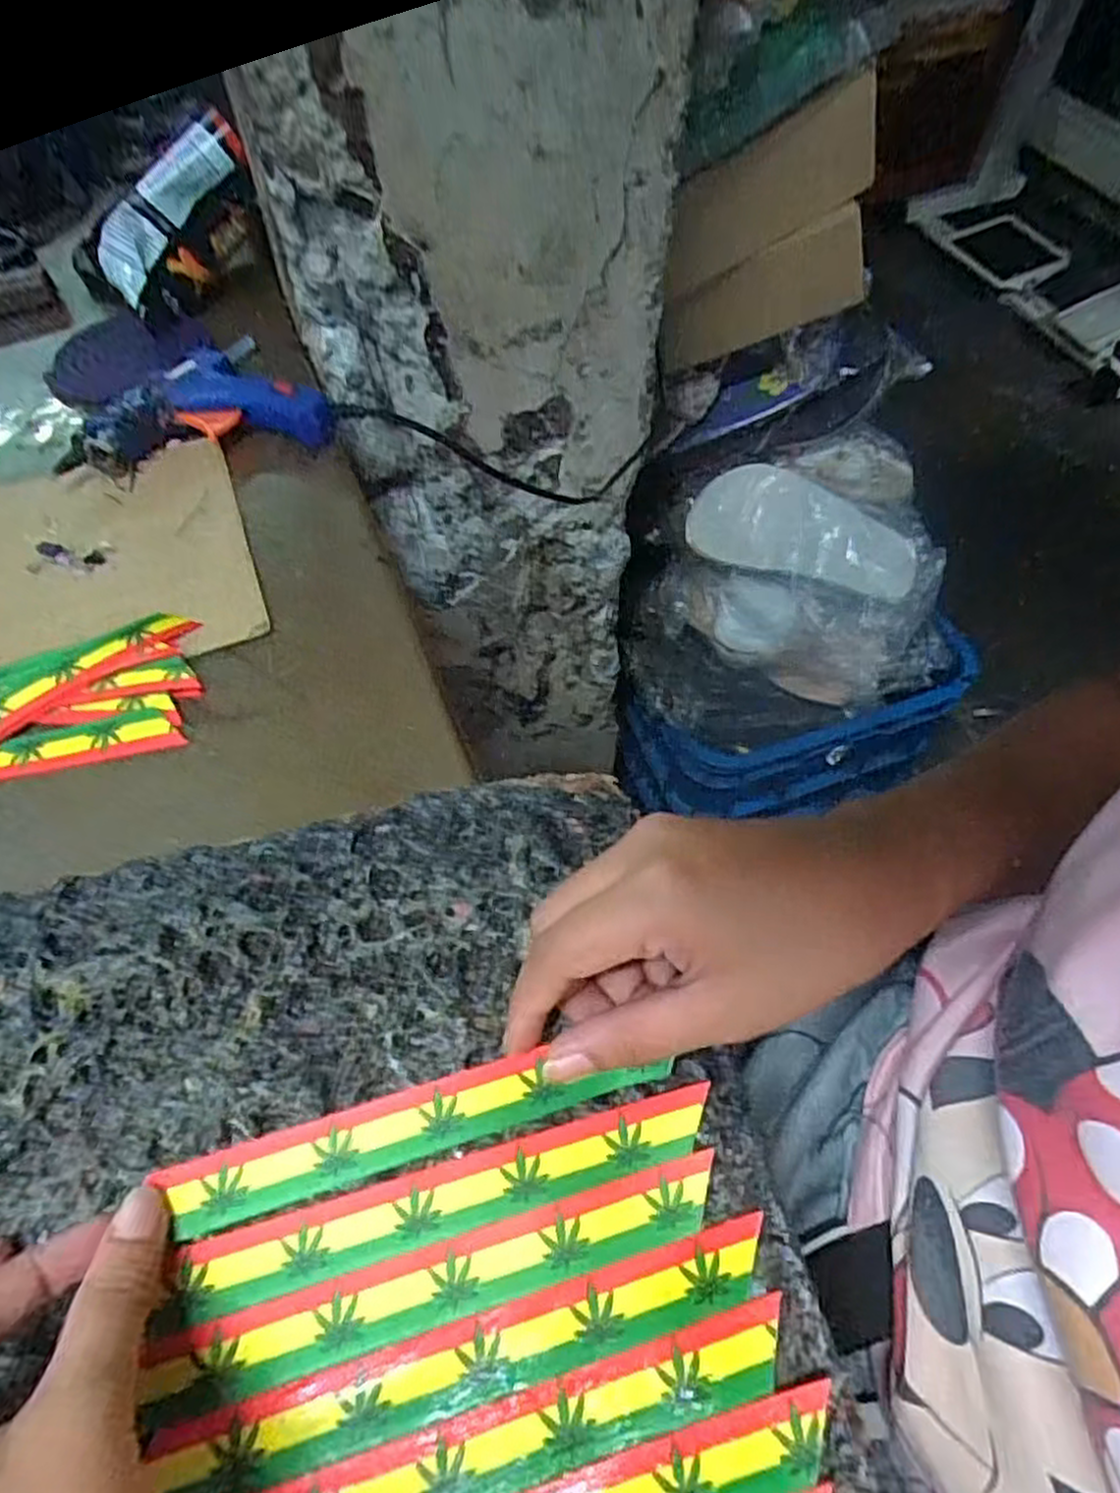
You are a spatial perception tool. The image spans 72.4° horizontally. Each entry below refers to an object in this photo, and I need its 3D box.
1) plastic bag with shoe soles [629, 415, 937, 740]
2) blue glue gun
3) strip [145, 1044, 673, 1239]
[{"bbox_3d":[0.219,-0.160,0.761,0.299,0.220,0.194,-6,58,-5],"label":"plastic bag with shoe soles"},{"bbox_3d":[-0.206,-0.194,0.439,0.134,0.027,0.078,-18,58,-11],"label":"blue glue gun"},{"bbox_3d":[-0.043,0.116,0.239,0.150,0.006,0.020,-14,73,-9],"label":"strip"}]

